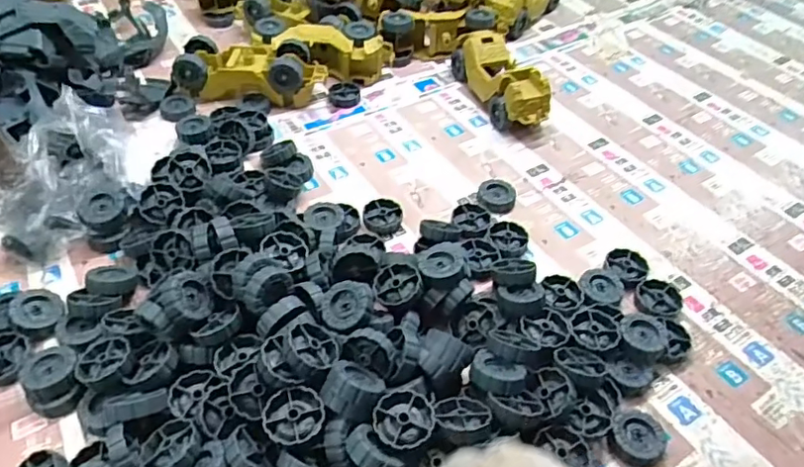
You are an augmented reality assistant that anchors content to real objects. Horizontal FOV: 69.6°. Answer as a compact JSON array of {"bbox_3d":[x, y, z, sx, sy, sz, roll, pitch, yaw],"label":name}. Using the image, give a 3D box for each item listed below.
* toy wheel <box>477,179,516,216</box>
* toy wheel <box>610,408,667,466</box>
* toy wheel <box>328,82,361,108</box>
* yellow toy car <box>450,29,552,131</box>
[{"bbox_3d":[0.097,-0.037,0.593,0.039,0.013,0.043,13,49,8],"label":"toy wheel"},{"bbox_3d":[0.170,0.146,0.416,0.039,0.013,0.038,2,48,-2],"label":"toy wheel"},{"bbox_3d":[-0.070,-0.171,0.703,0.038,0.012,0.040,2,48,-2],"label":"toy wheel"},{"bbox_3d":[0.118,-0.182,0.693,0.053,0.061,0.162,-13,50,-15],"label":"yellow toy car"}]

